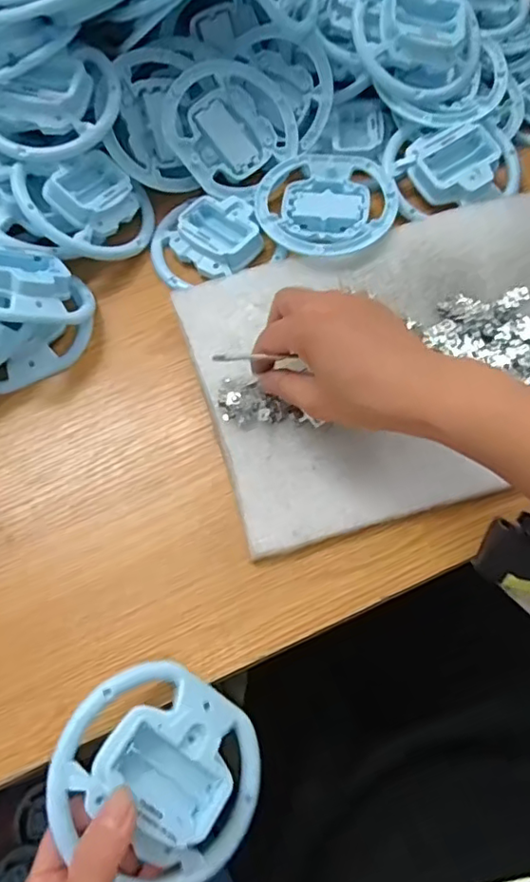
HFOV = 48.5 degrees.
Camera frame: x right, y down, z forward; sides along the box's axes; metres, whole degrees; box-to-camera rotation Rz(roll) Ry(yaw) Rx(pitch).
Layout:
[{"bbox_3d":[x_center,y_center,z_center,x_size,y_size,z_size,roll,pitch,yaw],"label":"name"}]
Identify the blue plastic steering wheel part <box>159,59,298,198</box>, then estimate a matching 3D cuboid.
[{"bbox_3d":[-0.027,-0.248,0.462,0.098,0.016,0.096,-1,92,-15],"label":"blue plastic steering wheel part"}]

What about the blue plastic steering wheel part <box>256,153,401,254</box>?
[{"bbox_3d":[0.046,-0.180,0.453,0.104,0.016,0.098,-2,65,2],"label":"blue plastic steering wheel part"}]

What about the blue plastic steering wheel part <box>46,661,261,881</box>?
[{"bbox_3d":[-0.048,0.167,0.293,0.104,0.030,0.087,33,63,-21],"label":"blue plastic steering wheel part"}]

